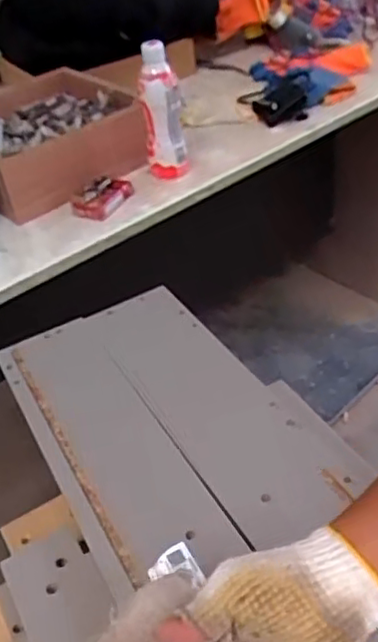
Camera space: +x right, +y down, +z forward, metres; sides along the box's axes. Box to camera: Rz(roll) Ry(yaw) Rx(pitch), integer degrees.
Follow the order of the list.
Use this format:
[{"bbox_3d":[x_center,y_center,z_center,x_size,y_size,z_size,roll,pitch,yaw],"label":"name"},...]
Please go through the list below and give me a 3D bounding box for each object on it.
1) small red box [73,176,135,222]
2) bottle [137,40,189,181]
[{"bbox_3d":[-0.134,-0.194,0.990,0.066,0.029,0.092,10,43,20],"label":"small red box"},{"bbox_3d":[-0.041,-0.331,1.009,0.062,0.192,0.064,-6,39,2],"label":"bottle"}]

